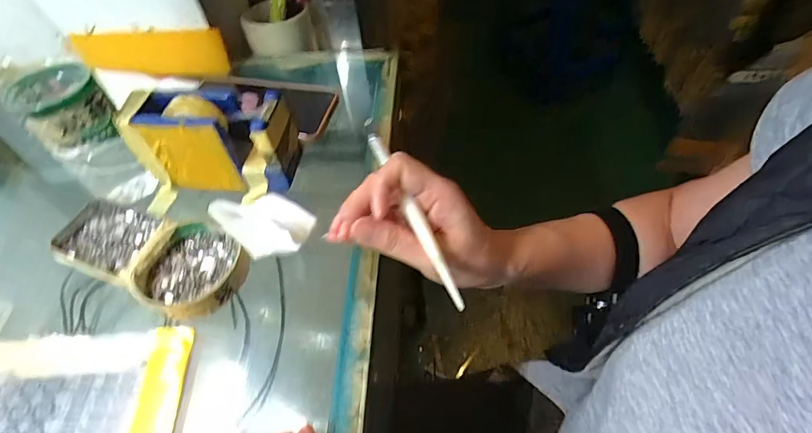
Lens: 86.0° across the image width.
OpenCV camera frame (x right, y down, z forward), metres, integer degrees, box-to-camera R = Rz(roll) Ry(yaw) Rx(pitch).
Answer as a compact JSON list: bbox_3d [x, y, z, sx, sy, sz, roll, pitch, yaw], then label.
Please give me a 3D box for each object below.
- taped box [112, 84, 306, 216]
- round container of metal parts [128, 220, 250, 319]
[{"bbox_3d":[-0.167,-0.060,0.374,0.138,0.080,0.065,4,54,9],"label":"taped box"},{"bbox_3d":[-0.169,0.039,0.345,0.080,0.021,0.077,-3,53,4],"label":"round container of metal parts"}]

